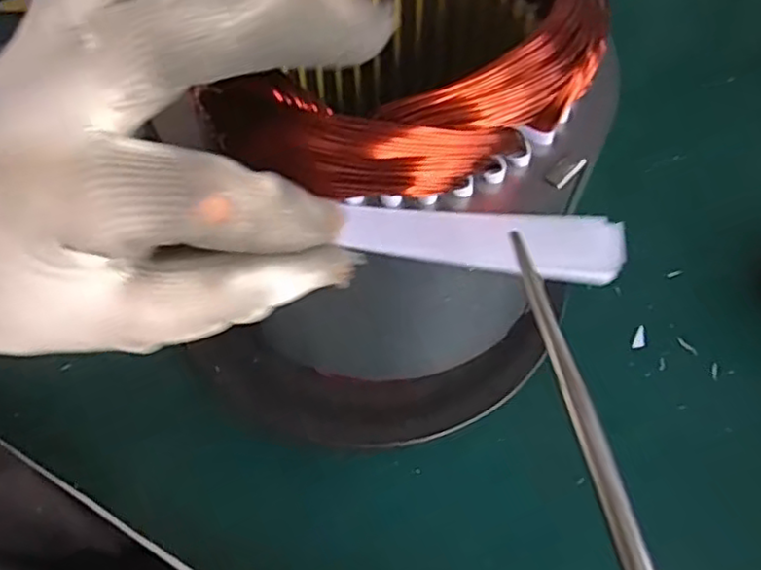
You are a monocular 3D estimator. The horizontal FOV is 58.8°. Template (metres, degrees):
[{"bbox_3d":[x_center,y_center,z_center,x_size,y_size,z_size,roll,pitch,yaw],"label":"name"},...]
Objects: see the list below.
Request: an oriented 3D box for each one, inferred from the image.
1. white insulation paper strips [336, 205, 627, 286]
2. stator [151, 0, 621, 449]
[{"bbox_3d":[0.028,-0.013,0.190,0.076,0.007,0.017,6,61,8],"label":"white insulation paper strips"},{"bbox_3d":[0.005,-0.040,0.264,0.134,0.172,0.155,16,62,8],"label":"stator"}]

